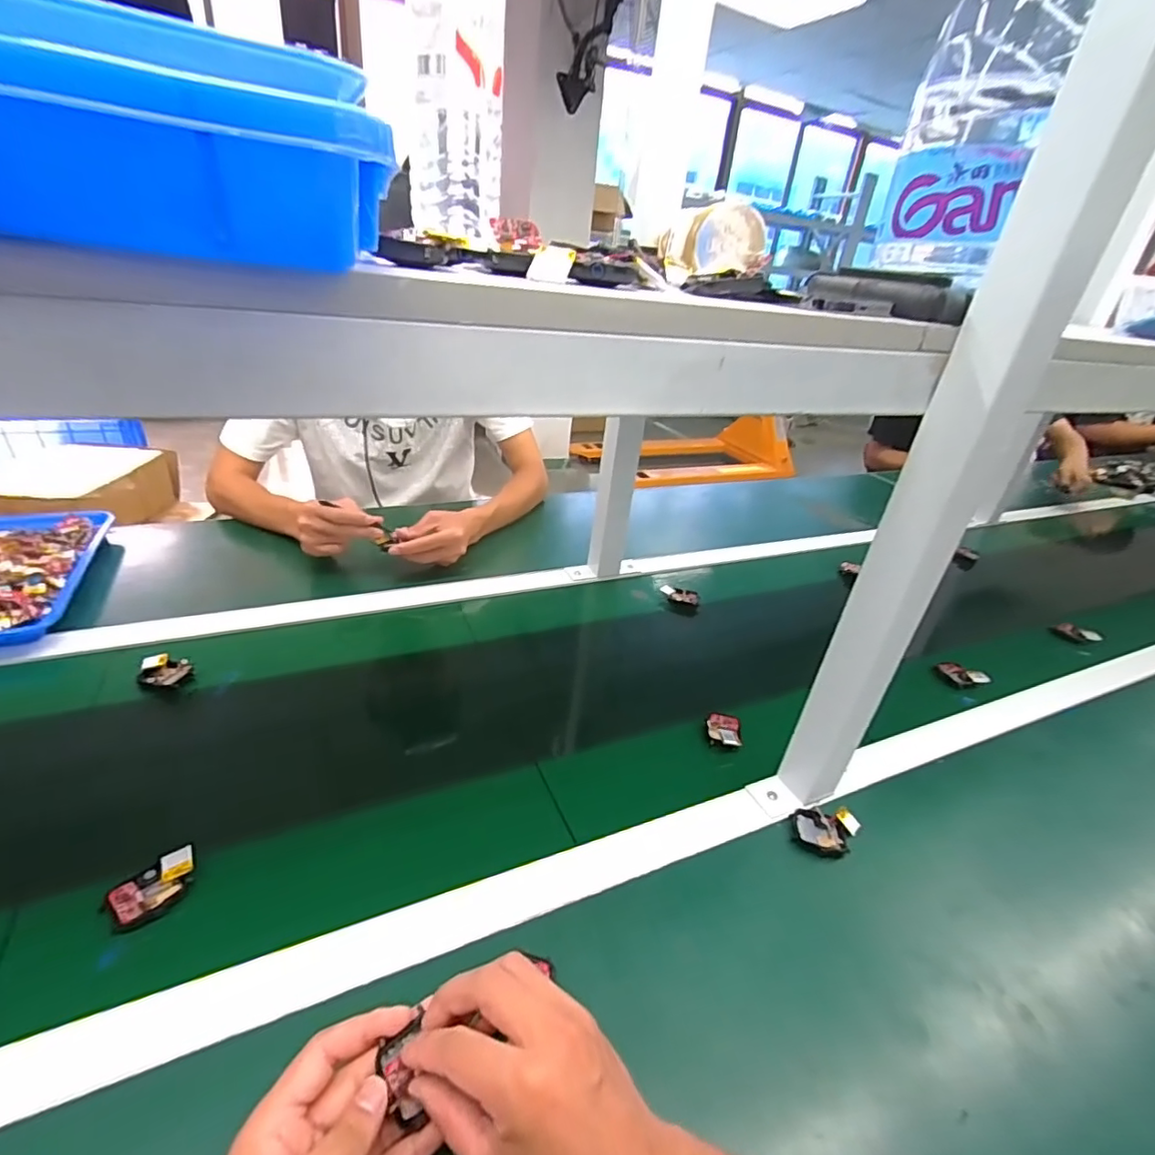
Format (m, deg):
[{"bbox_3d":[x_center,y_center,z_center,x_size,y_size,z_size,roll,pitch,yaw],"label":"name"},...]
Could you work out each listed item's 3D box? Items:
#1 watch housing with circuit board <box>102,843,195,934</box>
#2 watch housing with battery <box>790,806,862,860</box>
[{"bbox_3d":[-0.304,0.223,0.408,0.039,0.013,0.056,30,37,34],"label":"watch housing with circuit board"},{"bbox_3d":[0.221,0.223,0.508,0.050,0.015,0.058,27,36,30],"label":"watch housing with battery"}]

